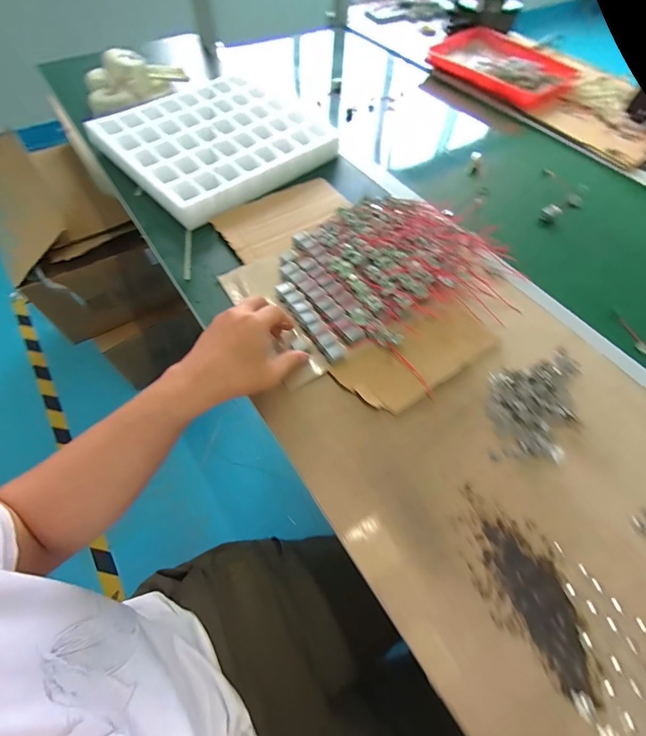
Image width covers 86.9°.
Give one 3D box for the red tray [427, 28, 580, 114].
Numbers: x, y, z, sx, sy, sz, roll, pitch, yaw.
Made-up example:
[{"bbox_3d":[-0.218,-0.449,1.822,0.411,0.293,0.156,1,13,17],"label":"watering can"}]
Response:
[{"bbox_3d":[0.426,-0.718,0.810,0.315,0.060,0.227,35,64,17],"label":"red tray"}]

